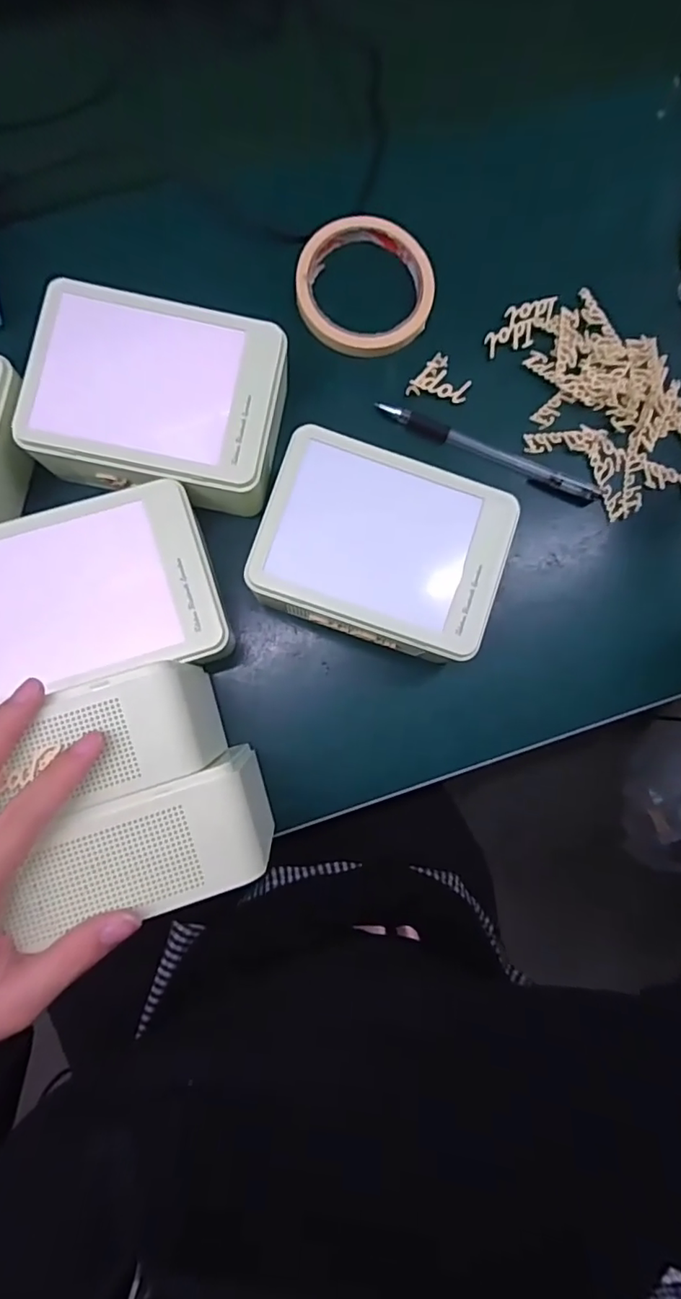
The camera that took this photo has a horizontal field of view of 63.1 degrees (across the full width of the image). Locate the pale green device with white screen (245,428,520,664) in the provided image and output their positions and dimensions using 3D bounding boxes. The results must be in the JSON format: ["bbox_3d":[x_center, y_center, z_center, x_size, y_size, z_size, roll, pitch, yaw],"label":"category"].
[{"bbox_3d":[0.024,-0.057,0.335,0.138,0.047,0.106,18,82,-1],"label":"pale green device with white screen"}]

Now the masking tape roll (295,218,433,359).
[{"bbox_3d":[0.017,-0.248,0.376,0.091,0.011,0.094,0,83,-4],"label":"masking tape roll"}]

